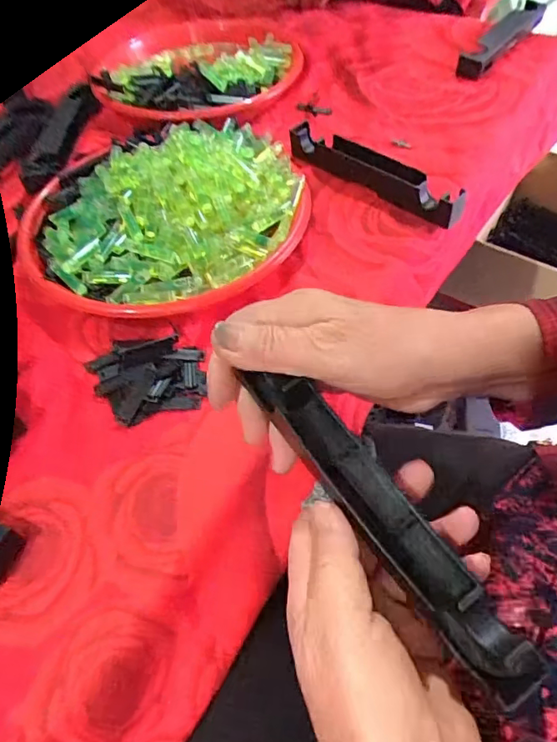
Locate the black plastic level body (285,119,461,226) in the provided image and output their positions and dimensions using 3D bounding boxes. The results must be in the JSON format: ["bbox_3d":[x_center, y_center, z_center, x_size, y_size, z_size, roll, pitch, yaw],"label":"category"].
[{"bbox_3d":[0.086,-0.187,0.503,0.183,0.033,0.028,31,60,25],"label":"black plastic level body"}]

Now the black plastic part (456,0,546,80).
[{"bbox_3d":[0.284,-0.422,0.670,0.026,0.024,0.228,32,60,25],"label":"black plastic part"}]

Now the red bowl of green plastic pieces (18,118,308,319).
[{"bbox_3d":[-0.099,-0.140,0.465,0.232,0.059,0.214,-2,52,2],"label":"red bowl of green plastic pieces"}]

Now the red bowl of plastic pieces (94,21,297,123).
[{"bbox_3d":[-0.095,-0.355,0.628,0.233,0.032,0.214,-2,52,2],"label":"red bowl of plastic pieces"}]

